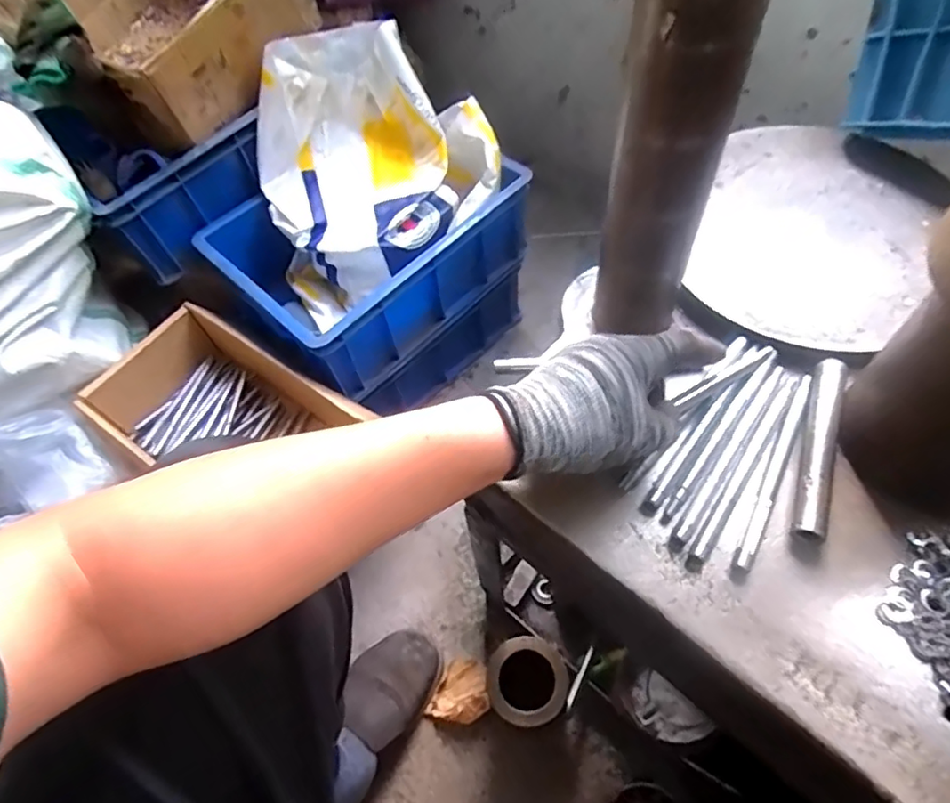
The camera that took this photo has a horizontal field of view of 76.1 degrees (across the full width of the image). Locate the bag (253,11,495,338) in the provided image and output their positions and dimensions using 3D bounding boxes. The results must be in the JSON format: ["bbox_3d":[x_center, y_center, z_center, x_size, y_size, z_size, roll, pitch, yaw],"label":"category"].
[{"bbox_3d":[-0.146,-0.327,0.852,0.319,0.247,0.257,-24,60,-10],"label":"bag"}]

